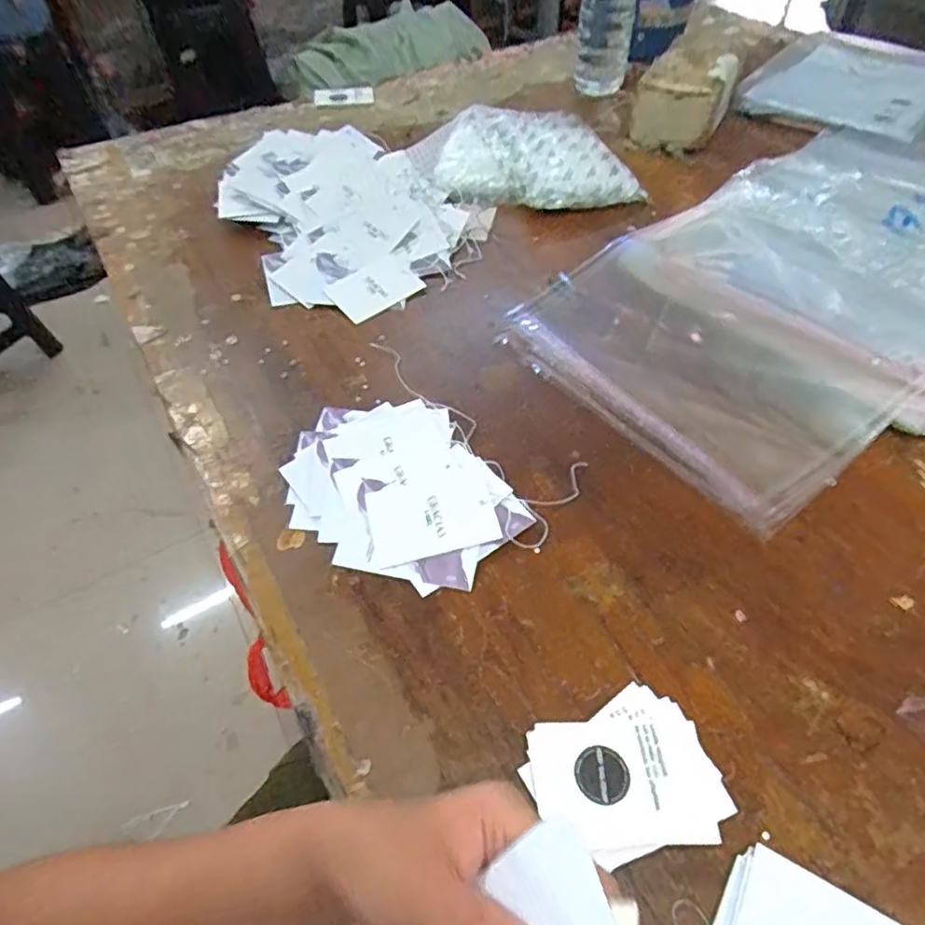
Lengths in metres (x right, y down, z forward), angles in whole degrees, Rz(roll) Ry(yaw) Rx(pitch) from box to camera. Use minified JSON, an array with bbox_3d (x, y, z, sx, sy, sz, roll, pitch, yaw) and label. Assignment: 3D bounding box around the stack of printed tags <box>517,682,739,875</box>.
[{"bbox_3d":[0.089,0.177,0.352,0.098,0.018,0.082,-20,52,-14],"label":"stack of printed tags"}]

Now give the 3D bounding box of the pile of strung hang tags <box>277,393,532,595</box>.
[{"bbox_3d":[-0.054,0.018,0.490,0.144,0.020,0.189,-26,53,-18],"label":"pile of strung hang tags"}]

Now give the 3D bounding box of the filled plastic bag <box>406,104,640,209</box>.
[{"bbox_3d":[0.076,-0.392,0.801,0.297,0.046,0.197,6,50,7],"label":"filled plastic bag"}]

